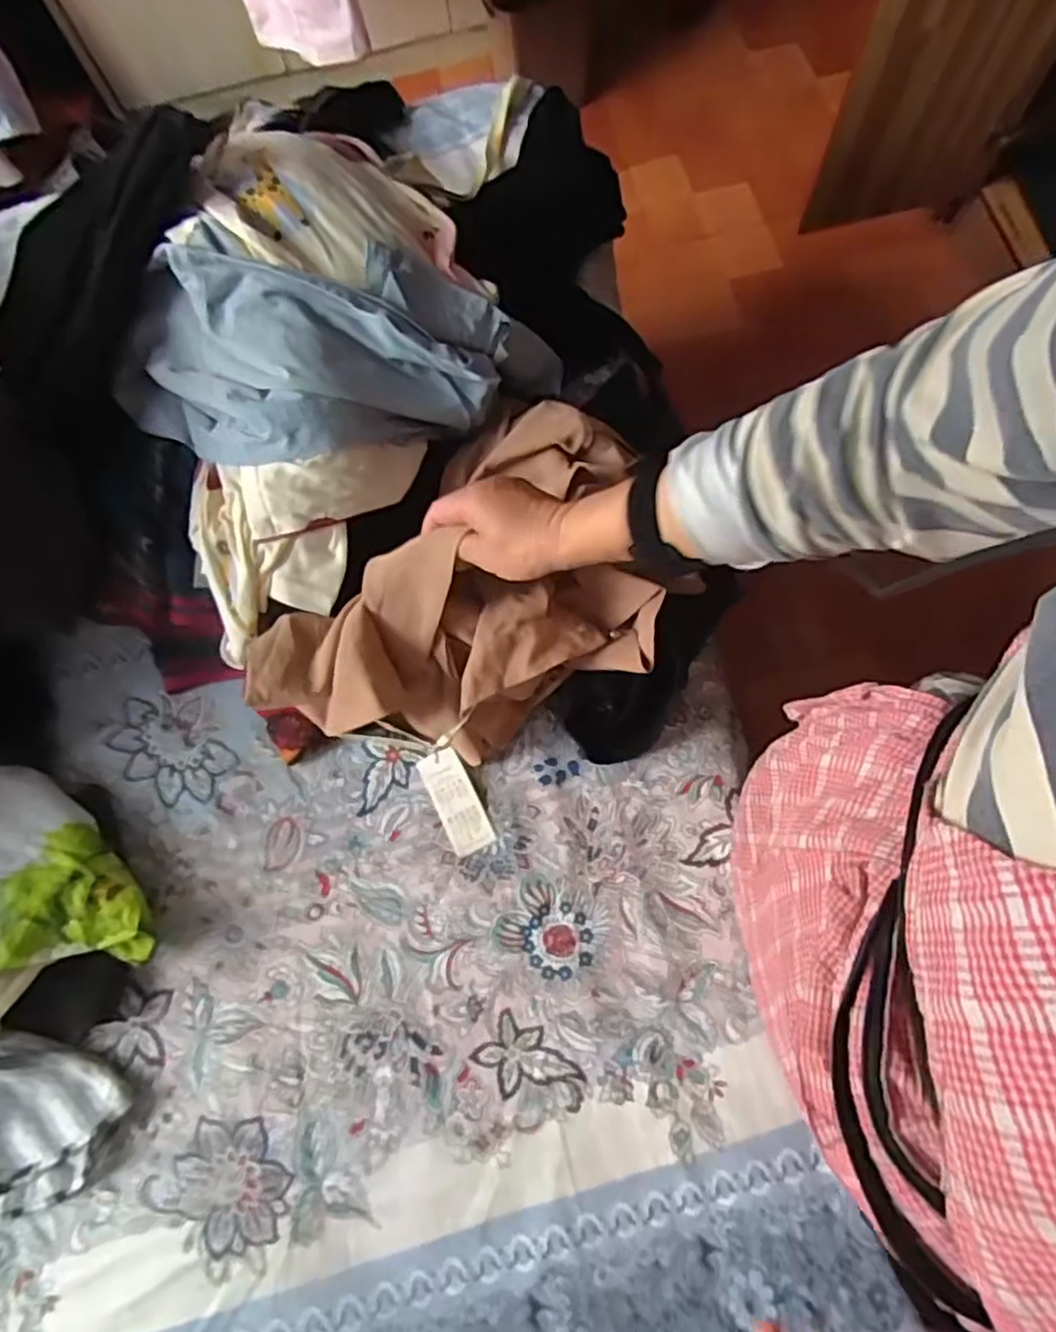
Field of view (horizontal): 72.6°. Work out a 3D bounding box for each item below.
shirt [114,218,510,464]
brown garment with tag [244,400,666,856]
[{"bbox_3d":[-0.196,-0.260,0.620,0.347,0.106,0.178,-6,75,2],"label":"shirt"},{"bbox_3d":[-0.030,-0.047,0.652,0.241,0.151,0.363,39,78,11],"label":"brown garment with tag"}]

